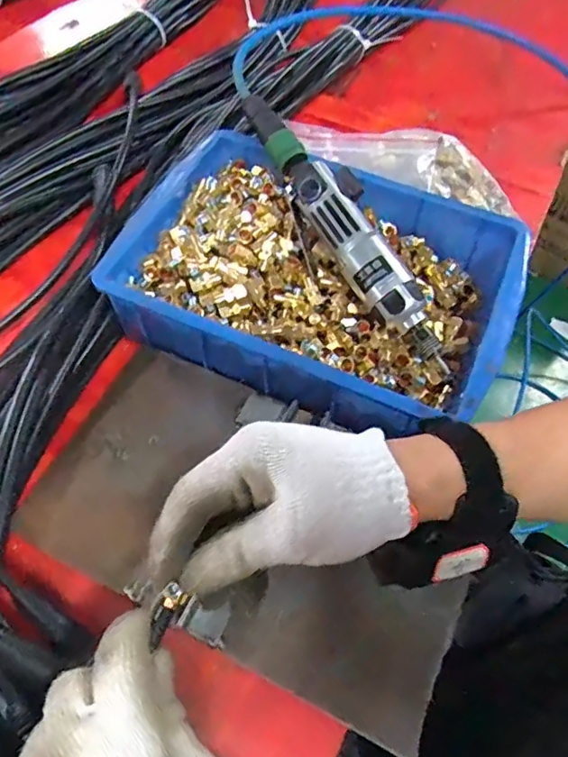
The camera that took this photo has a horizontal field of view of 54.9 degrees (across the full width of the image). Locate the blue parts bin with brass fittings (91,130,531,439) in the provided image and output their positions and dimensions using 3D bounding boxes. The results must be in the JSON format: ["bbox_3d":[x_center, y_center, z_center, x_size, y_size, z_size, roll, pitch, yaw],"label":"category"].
[{"bbox_3d":[0.031,-0.088,0.447,0.291,0.071,0.212,23,64,10],"label":"blue parts bin with brass fittings"}]

